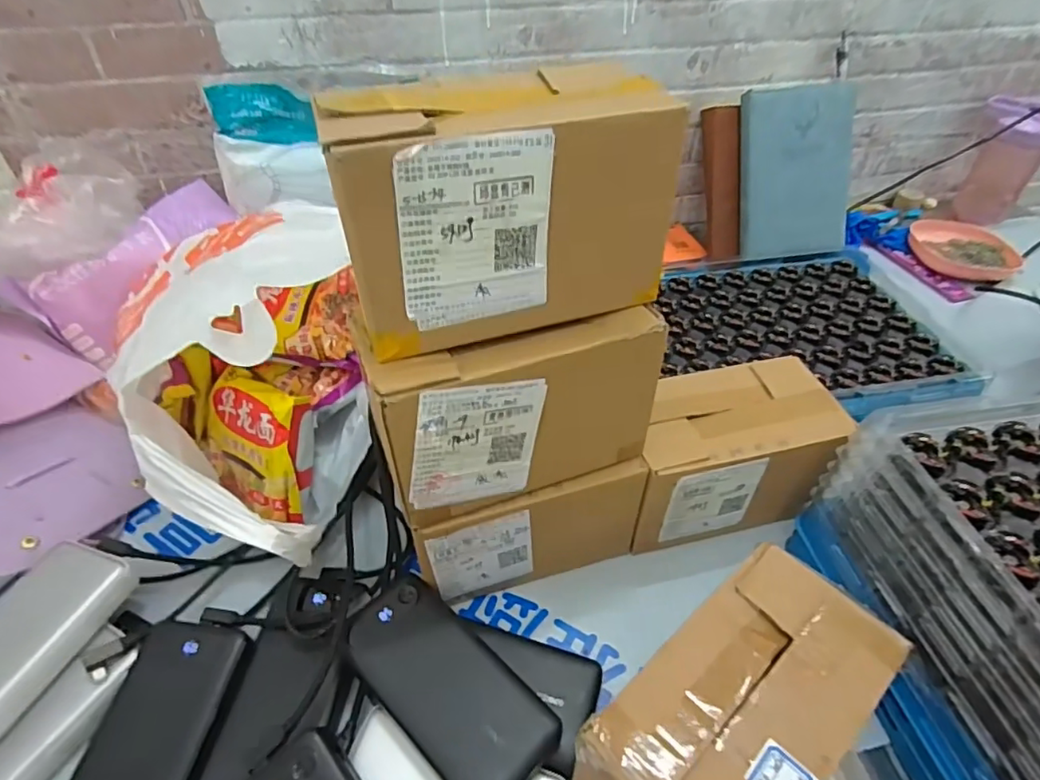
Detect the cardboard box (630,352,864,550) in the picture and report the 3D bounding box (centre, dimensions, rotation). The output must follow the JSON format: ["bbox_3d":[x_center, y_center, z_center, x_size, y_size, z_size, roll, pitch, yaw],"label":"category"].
[{"bbox_3d":[0.172,0.057,0.494,0.176,0.112,0.109,-10,46,-12],"label":"cardboard box"}]

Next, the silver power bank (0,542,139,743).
[{"bbox_3d":[-0.351,0.176,0.401,0.078,0.025,0.140,14,46,11],"label":"silver power bank"}]

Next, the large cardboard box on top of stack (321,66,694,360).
[{"bbox_3d":[-0.012,-0.106,0.329,0.177,0.117,0.096,-14,47,-16],"label":"large cardboard box on top of stack"}]

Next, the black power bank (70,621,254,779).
[{"bbox_3d":[-0.240,0.234,0.372,0.077,0.024,0.156,5,45,2],"label":"black power bank"}]

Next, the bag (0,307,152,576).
[{"bbox_3d":[-0.456,0.015,0.498,0.248,0.173,0.150,36,54,28],"label":"bag"}]

